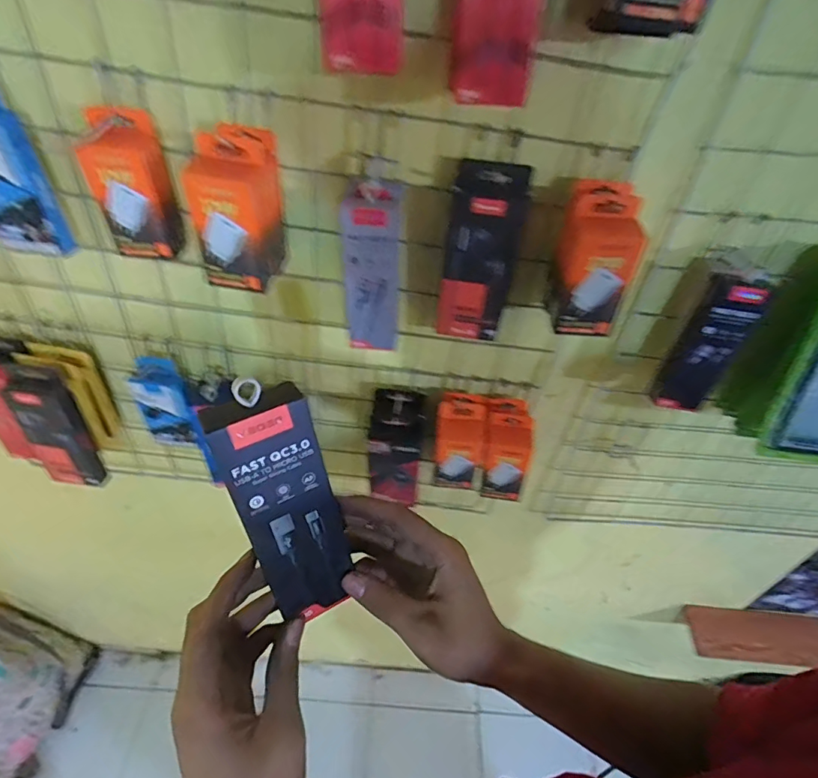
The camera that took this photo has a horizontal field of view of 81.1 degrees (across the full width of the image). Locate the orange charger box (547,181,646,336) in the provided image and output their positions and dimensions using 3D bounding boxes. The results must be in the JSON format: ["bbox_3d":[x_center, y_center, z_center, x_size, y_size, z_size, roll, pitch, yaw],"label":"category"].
[{"bbox_3d":[0.175,-0.124,0.462,0.065,0.123,0.081,9,43,3],"label":"orange charger box"}]

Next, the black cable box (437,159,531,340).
[{"bbox_3d":[0.073,-0.134,0.491,0.078,0.178,0.043,11,43,5],"label":"black cable box"}]

